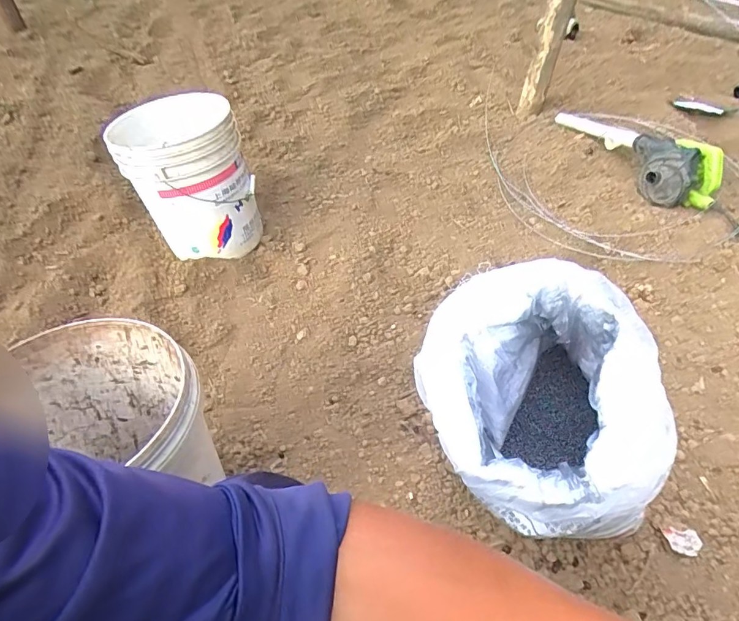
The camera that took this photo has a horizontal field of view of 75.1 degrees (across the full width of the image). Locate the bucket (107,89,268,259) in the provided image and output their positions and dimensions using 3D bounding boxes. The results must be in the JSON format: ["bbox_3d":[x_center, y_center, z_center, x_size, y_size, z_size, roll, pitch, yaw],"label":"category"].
[{"bbox_3d":[-0.502,-0.369,1.333,0.314,0.353,0.317,-18,47,-16],"label":"bucket"}]

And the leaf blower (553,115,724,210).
[{"bbox_3d":[0.900,-0.569,1.609,0.220,0.168,0.666,-13,47,-11],"label":"leaf blower"}]

